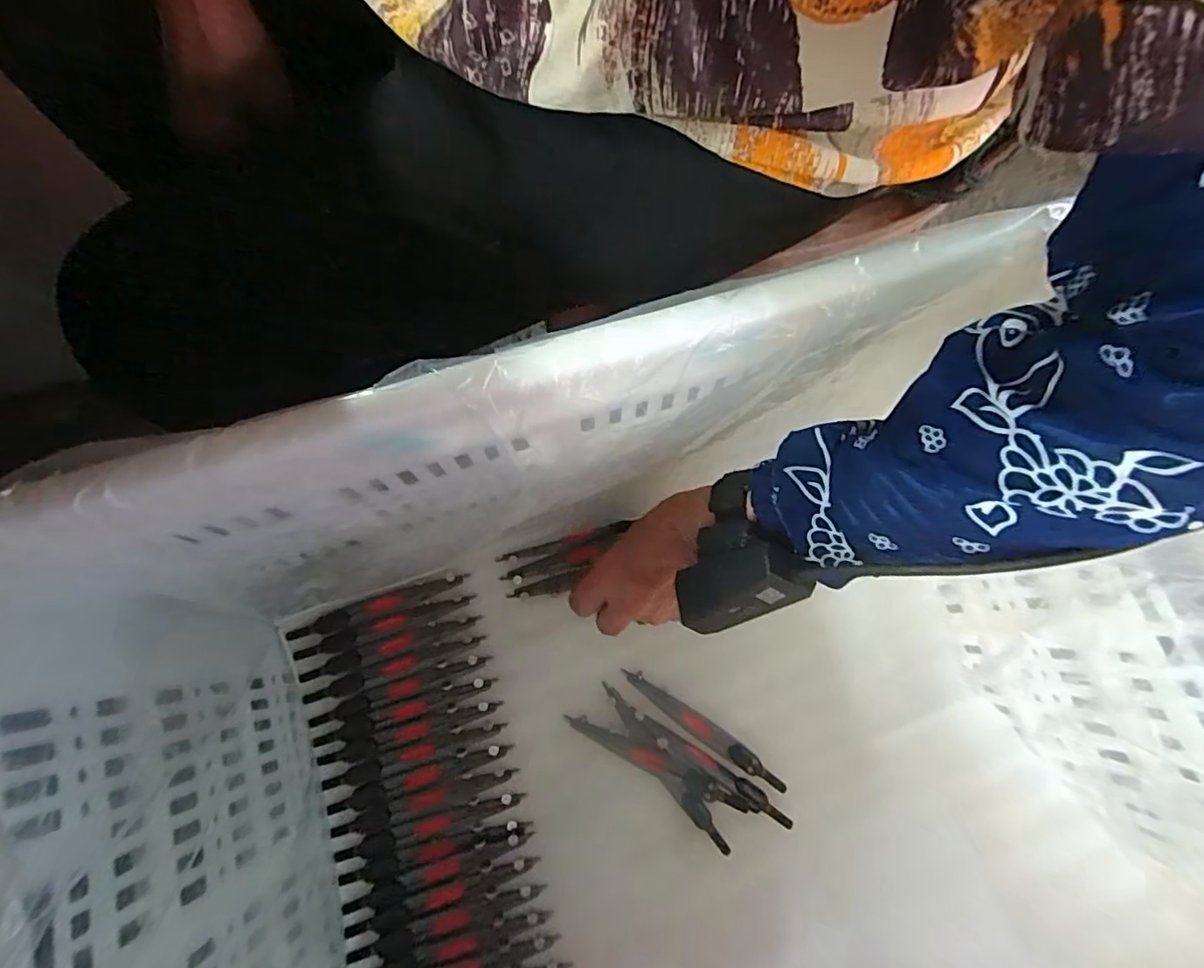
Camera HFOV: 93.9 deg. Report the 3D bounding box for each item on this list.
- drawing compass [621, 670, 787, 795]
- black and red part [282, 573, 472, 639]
[{"bbox_3d":[0.071,0.170,0.394,0.127,0.011,0.014,35,79,8],"label":"drawing compass"},{"bbox_3d":[-0.162,0.088,0.406,0.125,0.010,0.012,-21,77,-5],"label":"black and red part"}]

